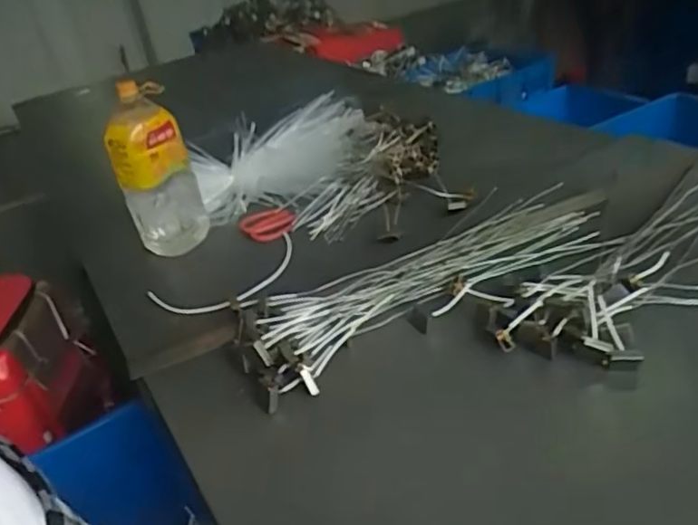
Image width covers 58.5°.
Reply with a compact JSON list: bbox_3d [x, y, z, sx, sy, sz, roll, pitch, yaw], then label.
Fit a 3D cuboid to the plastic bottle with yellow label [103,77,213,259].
[{"bbox_3d":[-0.308,-0.134,1.001,0.115,0.279,0.093,-18,32,-11],"label":"plastic bottle with yellow label"}]

